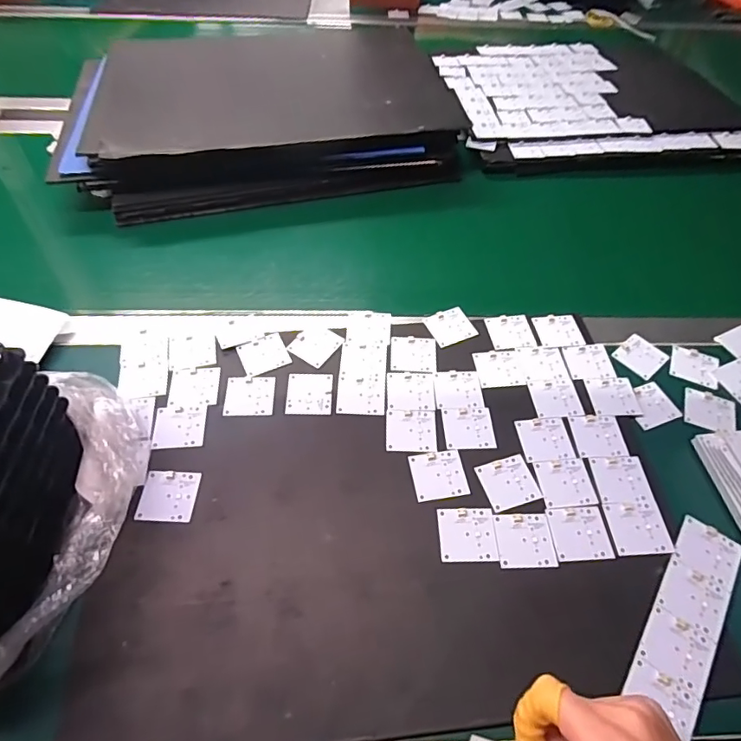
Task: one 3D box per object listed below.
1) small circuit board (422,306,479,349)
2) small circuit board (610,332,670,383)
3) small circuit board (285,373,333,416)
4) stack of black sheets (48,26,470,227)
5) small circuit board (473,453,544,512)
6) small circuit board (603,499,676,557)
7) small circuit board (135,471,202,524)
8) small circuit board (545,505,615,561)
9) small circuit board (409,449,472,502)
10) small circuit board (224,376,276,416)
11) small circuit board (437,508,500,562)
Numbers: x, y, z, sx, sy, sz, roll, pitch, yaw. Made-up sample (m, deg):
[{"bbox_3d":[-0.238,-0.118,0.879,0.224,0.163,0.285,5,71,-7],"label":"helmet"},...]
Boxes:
[{"bbox_3d":[0.090,-0.050,0.560,0.049,0.004,0.046,-21,57,-16],"label":"small circuit board"},{"bbox_3d":[0.300,-0.016,0.550,0.051,0.005,0.047,-36,62,-24],"label":"small circuit board"},{"bbox_3d":[-0.062,0.022,0.502,0.046,0.004,0.048,0,54,-1],"label":"small circuit board"},{"bbox_3d":[-0.155,-0.396,0.762,0.565,0.086,0.397,-11,55,-9],"label":"stack of black sheets"},{"bbox_3d":[0.126,0.101,0.452,0.048,0.004,0.045,-14,55,-11],"label":"small circuit board"},{"bbox_3d":[0.232,0.135,0.430,0.048,0.004,0.046,-3,54,-3],"label":"small circuit board"},{"bbox_3d":[-0.178,0.111,0.439,0.048,0.004,0.046,2,54,1],"label":"small circuit board"},{"bbox_3d":[0.181,0.139,0.428,0.048,0.004,0.045,-2,54,-3],"label":"small circuit board"},{"bbox_3d":[0.063,0.095,0.456,0.048,0.004,0.044,-7,54,-6],"label":"small circuit board"},{"bbox_3d":[-0.121,0.025,0.500,0.049,0.004,0.045,-2,54,-2],"label":"small circuit board"},{"bbox_3d":[0.083,0.140,0.425,0.048,0.004,0.045,-1,54,-1],"label":"small circuit board"}]

